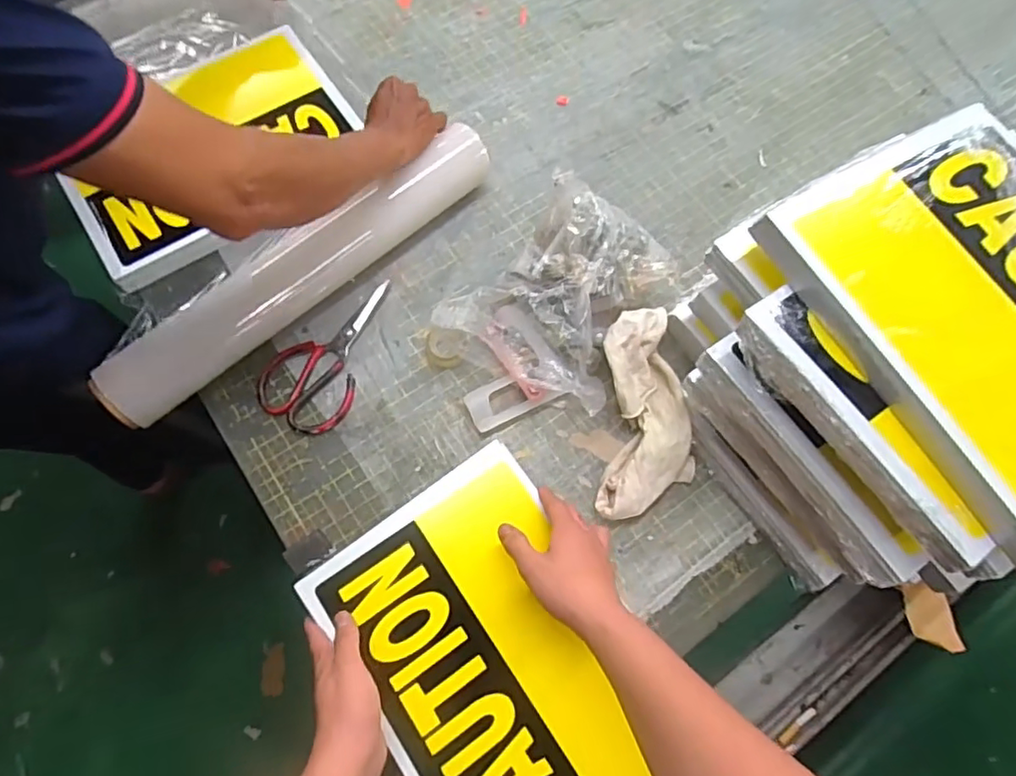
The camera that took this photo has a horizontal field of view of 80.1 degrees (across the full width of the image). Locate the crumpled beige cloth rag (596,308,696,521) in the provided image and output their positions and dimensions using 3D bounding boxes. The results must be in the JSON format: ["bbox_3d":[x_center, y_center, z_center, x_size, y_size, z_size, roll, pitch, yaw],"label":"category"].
[{"bbox_3d":[0.156,0.030,0.668,0.105,0.075,0.227,3,69,-1],"label":"crumpled beige cloth rag"}]

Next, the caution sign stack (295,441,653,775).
[{"bbox_3d":[-0.012,0.270,0.584,0.238,0.015,0.363,-31,73,-13],"label":"caution sign stack"}]

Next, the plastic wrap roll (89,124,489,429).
[{"bbox_3d":[-0.234,-0.146,0.718,0.515,0.072,0.080,-41,76,-16],"label":"plastic wrap roll"}]

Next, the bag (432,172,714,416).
[{"bbox_3d":[0.075,-0.103,0.690,0.200,0.117,0.267,38,72,11],"label":"bag"}]

